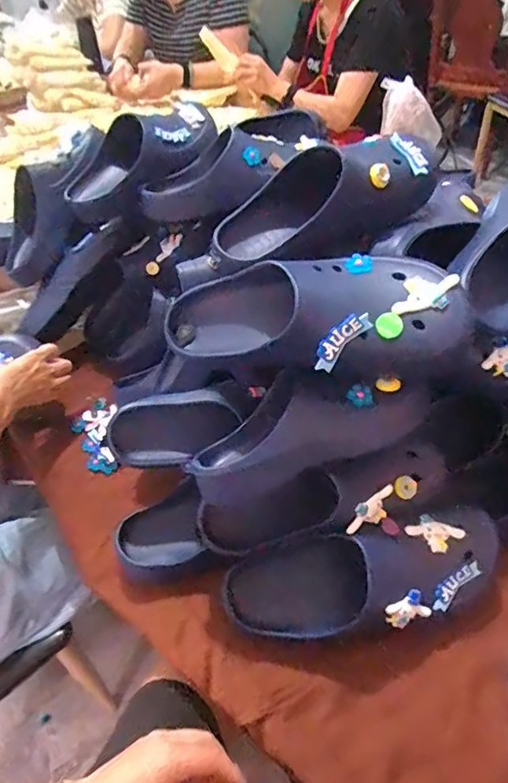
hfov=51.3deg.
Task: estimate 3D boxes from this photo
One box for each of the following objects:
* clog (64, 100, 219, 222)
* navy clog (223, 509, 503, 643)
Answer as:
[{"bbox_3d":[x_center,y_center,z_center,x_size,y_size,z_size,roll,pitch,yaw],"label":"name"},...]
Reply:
[{"bbox_3d":[-0.180,-0.376,0.841,0.268,0.115,0.097,-35,48,-1],"label":"clog"},{"bbox_3d":[0.119,0.209,0.573,0.298,0.116,0.095,-10,45,-3],"label":"navy clog"}]

